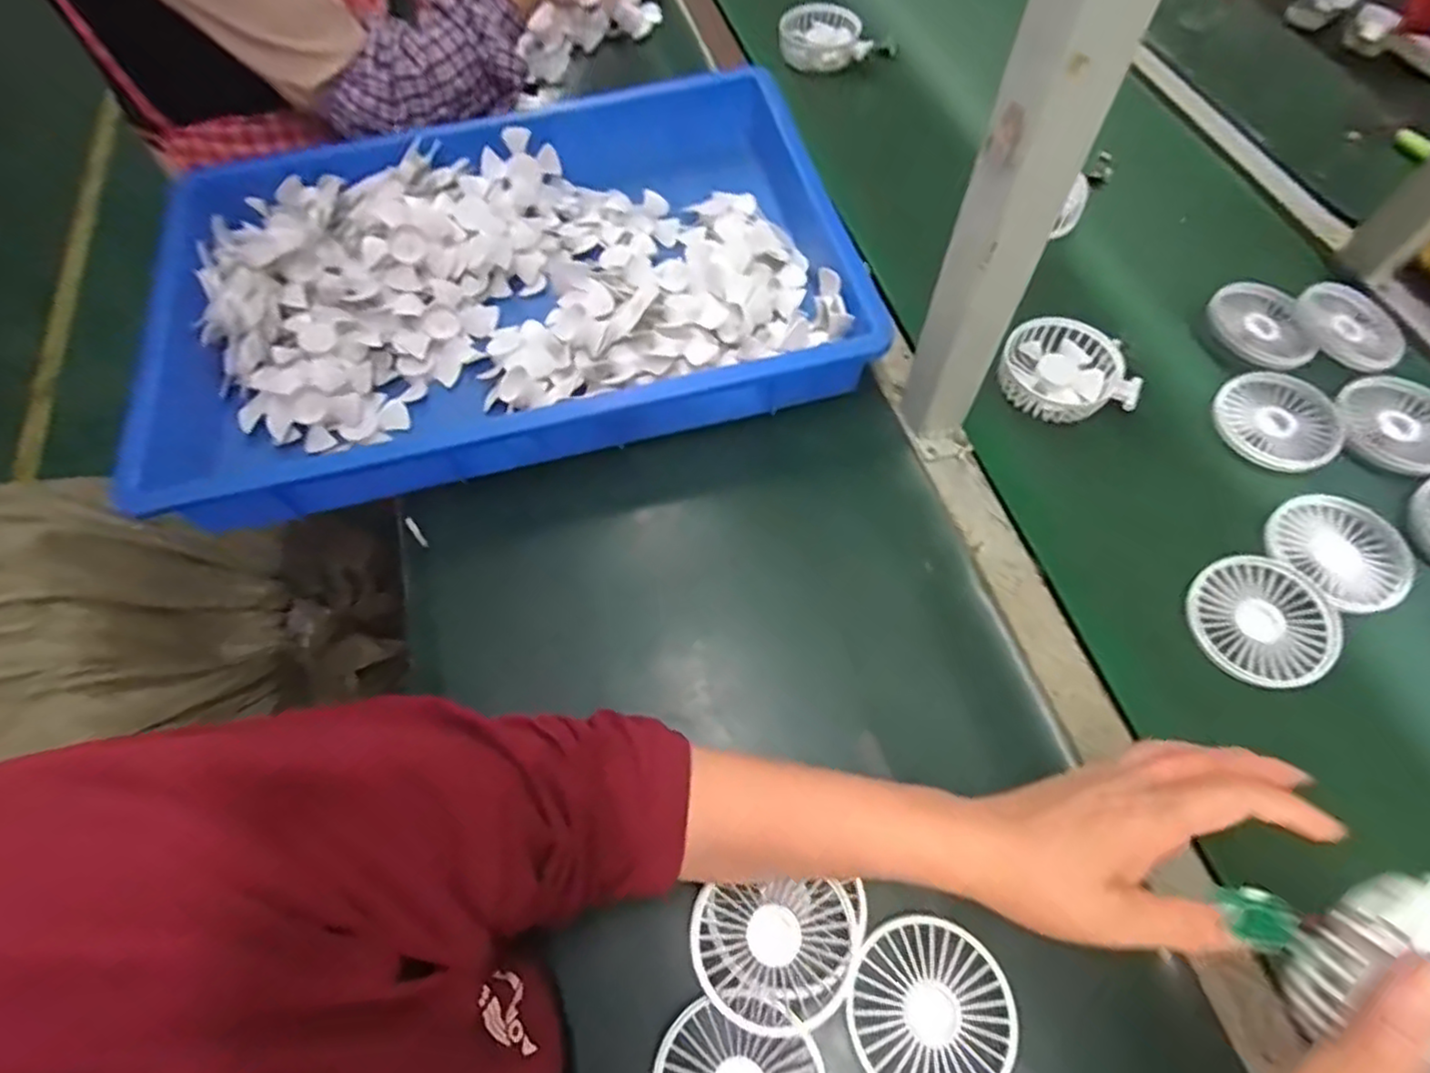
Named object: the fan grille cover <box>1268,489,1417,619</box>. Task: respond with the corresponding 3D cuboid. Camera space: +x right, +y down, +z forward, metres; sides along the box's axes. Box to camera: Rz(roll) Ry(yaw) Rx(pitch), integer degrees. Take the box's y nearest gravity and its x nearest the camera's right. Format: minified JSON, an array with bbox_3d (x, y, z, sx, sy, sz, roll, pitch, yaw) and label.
[{"bbox_3d":[0.440,0.010,0.477,0.083,0.008,0.087,-32,67,-16],"label":"fan grille cover"}]

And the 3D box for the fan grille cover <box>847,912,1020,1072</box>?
[{"bbox_3d":[0.116,0.252,0.360,0.084,0.006,0.086,-1,62,0],"label":"fan grille cover"}]

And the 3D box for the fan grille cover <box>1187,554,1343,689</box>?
[{"bbox_3d":[0.369,0.056,0.459,0.088,0.014,0.088,27,65,14],"label":"fan grille cover"}]

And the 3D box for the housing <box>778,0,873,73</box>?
[{"bbox_3d":[0.122,-0.576,0.782,0.092,0.041,0.086,-15,63,-8],"label":"housing"}]

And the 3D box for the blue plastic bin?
[{"bbox_3d":[-0.180,-0.230,0.587,0.552,0.077,0.384,-12,63,-6],"label":"blue plastic bin"}]

